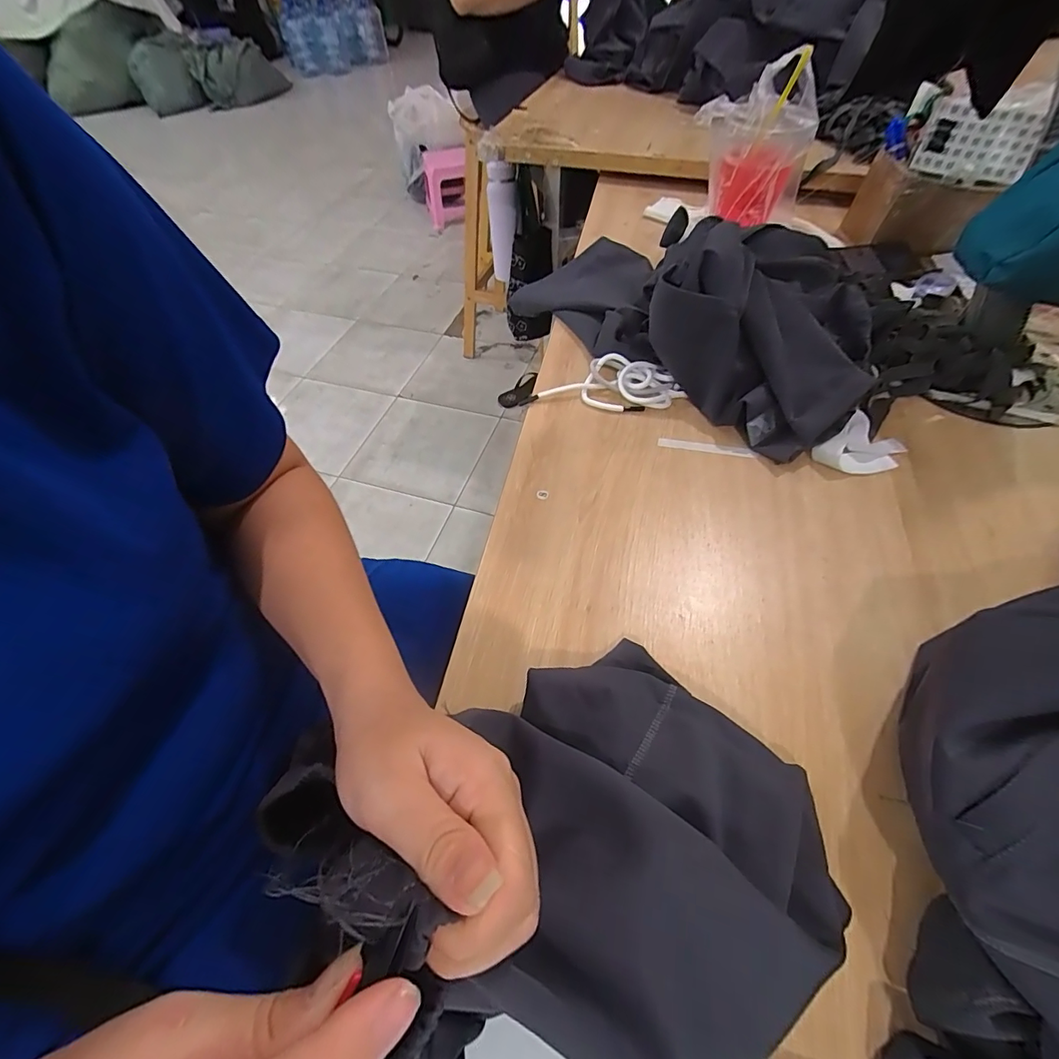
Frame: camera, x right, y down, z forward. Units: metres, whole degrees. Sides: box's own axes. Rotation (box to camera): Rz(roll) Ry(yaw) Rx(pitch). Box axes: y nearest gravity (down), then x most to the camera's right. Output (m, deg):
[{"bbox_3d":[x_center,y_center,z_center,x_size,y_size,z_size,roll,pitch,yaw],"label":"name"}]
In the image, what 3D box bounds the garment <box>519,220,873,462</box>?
[{"bbox_3d":[0.178,-0.273,0.527,0.424,0.131,0.212,38,64,25],"label":"garment"}]

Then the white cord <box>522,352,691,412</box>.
[{"bbox_3d":[0.083,-0.162,0.513,0.168,0.030,0.059,7,55,7],"label":"white cord"}]

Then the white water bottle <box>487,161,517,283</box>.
[{"bbox_3d":[-0.062,-0.734,1.132,0.070,0.242,0.064,-4,55,0],"label":"white water bottle"}]

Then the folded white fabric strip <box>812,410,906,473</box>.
[{"bbox_3d":[0.324,-0.080,0.448,0.083,0.029,0.054,-31,59,-19],"label":"folded white fabric strip"}]

